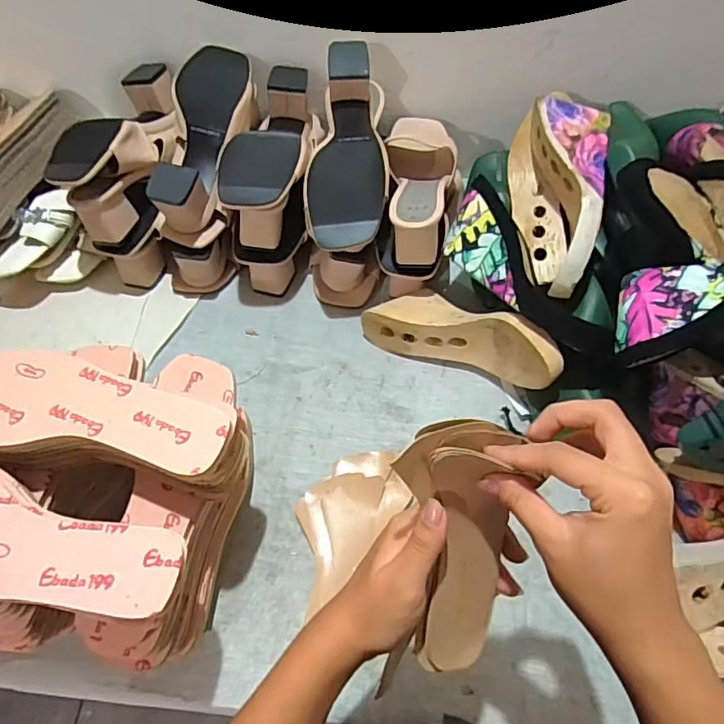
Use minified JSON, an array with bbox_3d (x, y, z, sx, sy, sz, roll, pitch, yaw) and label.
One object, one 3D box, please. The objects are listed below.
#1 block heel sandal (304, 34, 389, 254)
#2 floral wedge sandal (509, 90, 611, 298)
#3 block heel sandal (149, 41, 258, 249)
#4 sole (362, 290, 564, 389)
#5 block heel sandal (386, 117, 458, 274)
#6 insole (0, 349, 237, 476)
[{"bbox_3d":[-0.015,-0.241,0.625,0.092,0.076,0.241,1,73,4],"label":"block heel sandal"},{"bbox_3d":[0.210,-0.189,0.605,0.093,0.099,0.240,10,61,9],"label":"floral wedge sandal"},{"bbox_3d":[-0.180,-0.268,0.652,0.090,0.117,0.241,8,78,8],"label":"block heel sandal"},{"bbox_3d":[0.115,-0.031,0.608,0.226,0.082,0.074,16,60,33],"label":"sole"},{"bbox_3d":[0.073,-0.218,0.648,0.072,0.074,0.228,0,60,4],"label":"block heel sandal"},{"bbox_3d":[-0.217,0.034,0.426,0.235,0.009,0.079,6,60,7],"label":"insole"}]

